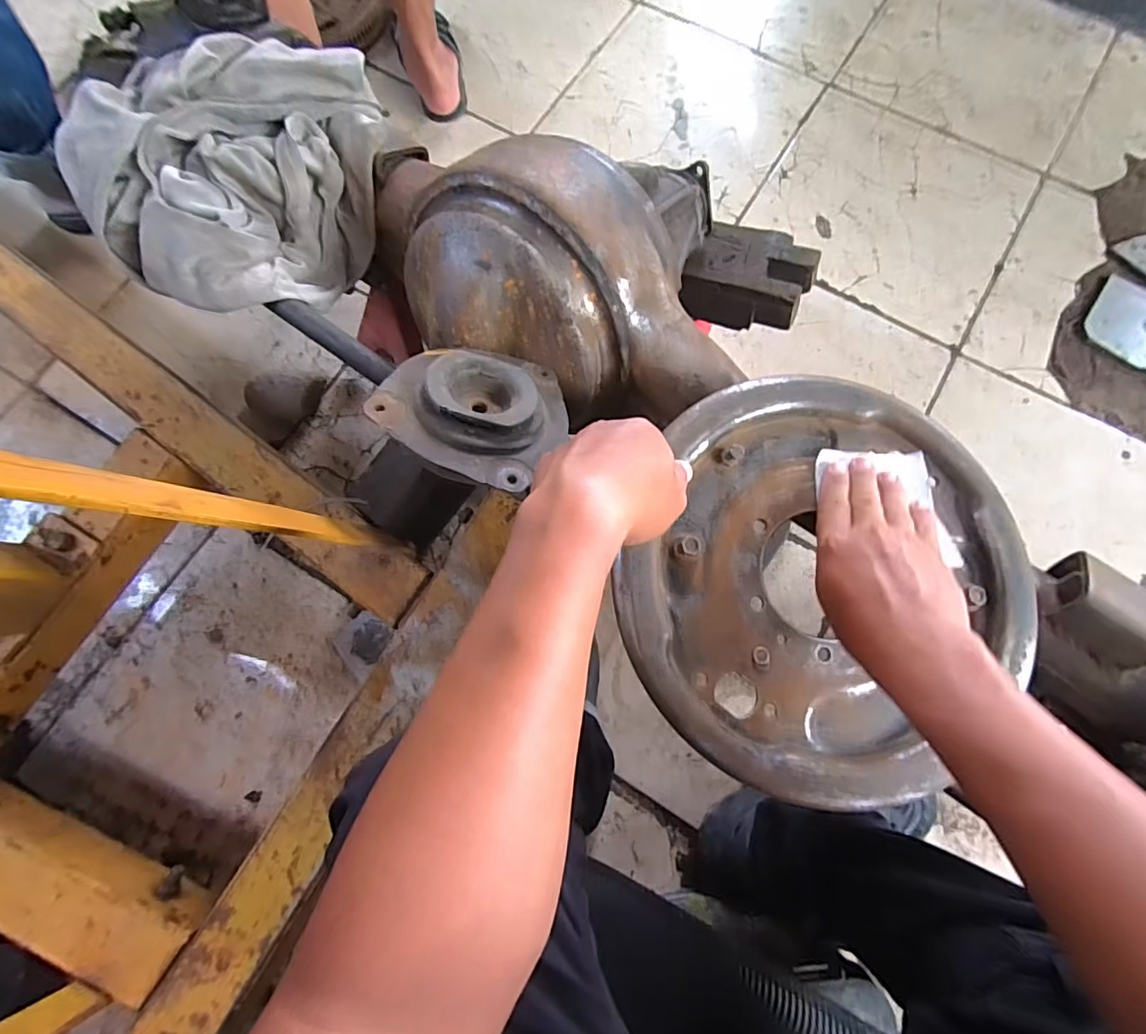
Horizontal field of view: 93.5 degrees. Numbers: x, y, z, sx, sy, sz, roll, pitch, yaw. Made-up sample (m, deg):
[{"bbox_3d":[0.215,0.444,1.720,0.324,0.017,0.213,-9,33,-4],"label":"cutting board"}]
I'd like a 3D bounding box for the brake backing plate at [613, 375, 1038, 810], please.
[{"bbox_3d":[0.175,0.036,0.385,0.290,0.032,0.275,0,75,1],"label":"brake backing plate"}]

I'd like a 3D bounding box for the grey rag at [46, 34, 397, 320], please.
[{"bbox_3d":[-0.303,-0.305,0.488,0.232,0.111,0.235,18,76,6],"label":"grey rag"}]

